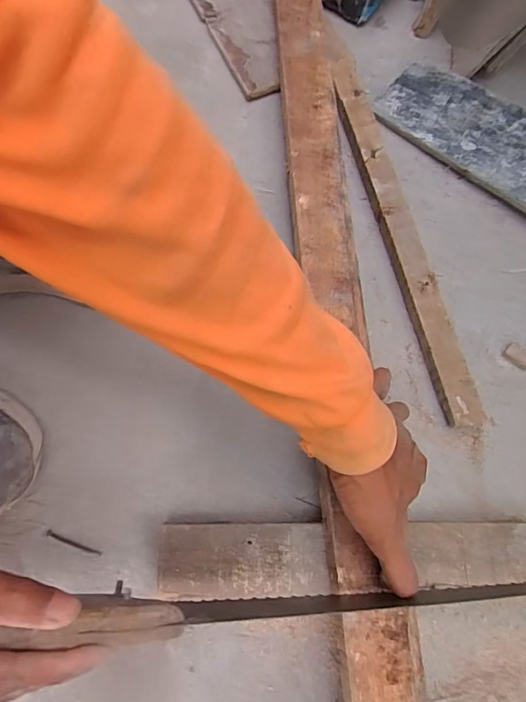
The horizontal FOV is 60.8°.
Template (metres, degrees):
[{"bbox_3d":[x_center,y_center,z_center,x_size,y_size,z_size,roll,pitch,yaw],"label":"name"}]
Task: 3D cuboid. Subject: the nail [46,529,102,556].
[{"bbox_3d":[-0.162,0.165,0.384,0.050,0.004,0.005,20,73,6],"label":"nail"}]

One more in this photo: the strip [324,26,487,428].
[{"bbox_3d":[0.134,-0.151,0.474,0.031,0.027,0.464,-12,73,-4],"label":"strip"}]

